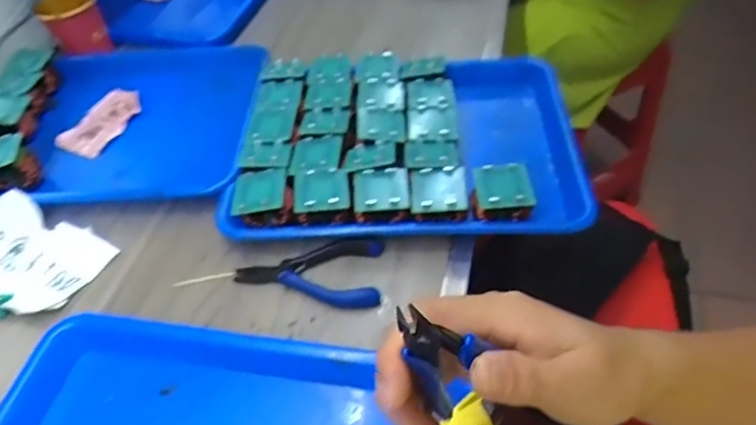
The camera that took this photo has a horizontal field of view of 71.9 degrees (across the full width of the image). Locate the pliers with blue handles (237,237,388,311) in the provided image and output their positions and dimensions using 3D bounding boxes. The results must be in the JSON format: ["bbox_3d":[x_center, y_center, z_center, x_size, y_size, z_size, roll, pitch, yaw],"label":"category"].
[{"bbox_3d":[-0.059,0.050,0.437,0.122,0.009,0.060,-1,50,4],"label":"pliers with blue handles"}]

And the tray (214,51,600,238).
[{"bbox_3d":[0.031,-0.077,0.518,0.317,0.058,0.252,1,50,6],"label":"tray"}]

